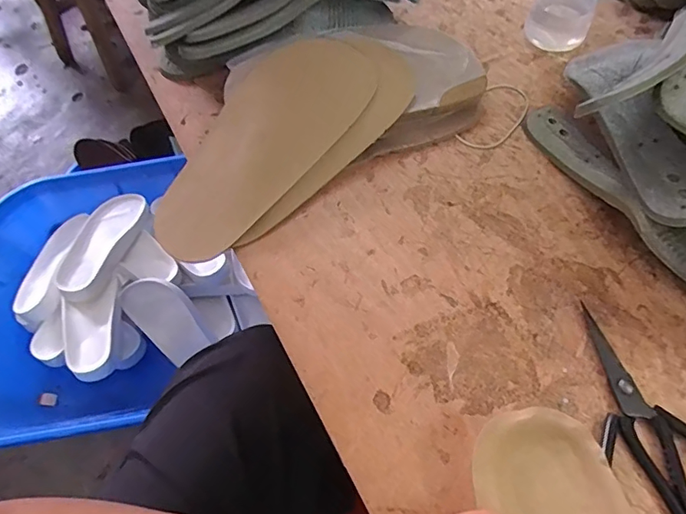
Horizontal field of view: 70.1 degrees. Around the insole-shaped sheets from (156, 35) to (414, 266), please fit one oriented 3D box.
[{"bbox_3d":[-0.059,-0.108,0.448,0.122,0.023,0.267,44,79,5],"label":"insole-shaped sheets"}]

